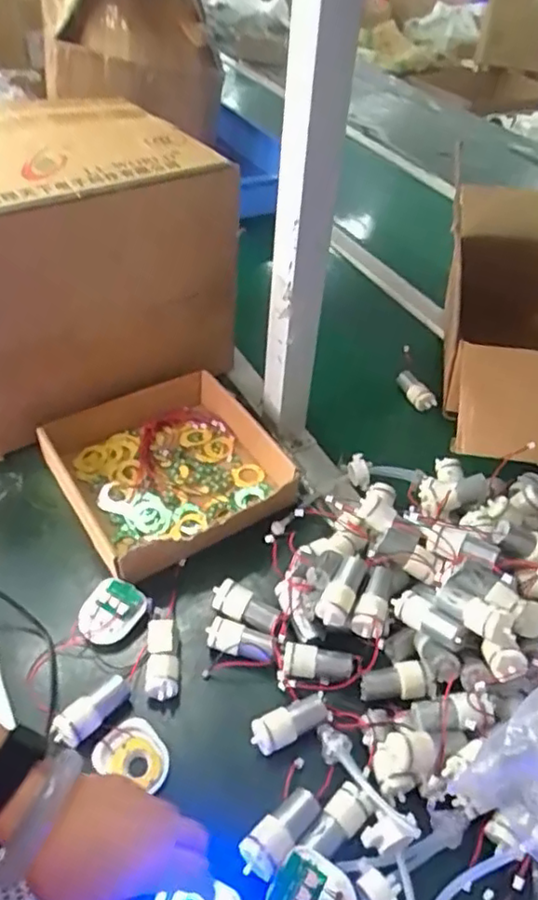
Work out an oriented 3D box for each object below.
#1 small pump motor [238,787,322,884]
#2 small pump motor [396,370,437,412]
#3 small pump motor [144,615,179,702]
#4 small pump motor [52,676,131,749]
[{"bbox_3d":[0.008,0.278,0.459,0.029,0.023,0.065,36,54,27],"label":"small pump motor"},{"bbox_3d":[0.193,-0.079,0.845,0.021,0.030,0.070,-23,51,-24],"label":"small pump motor"},{"bbox_3d":[-0.093,0.183,0.547,0.025,0.026,0.067,-4,46,-8],"label":"small pump motor"},{"bbox_3d":[-0.145,0.215,0.520,0.024,0.032,0.064,30,51,23],"label":"small pump motor"}]

